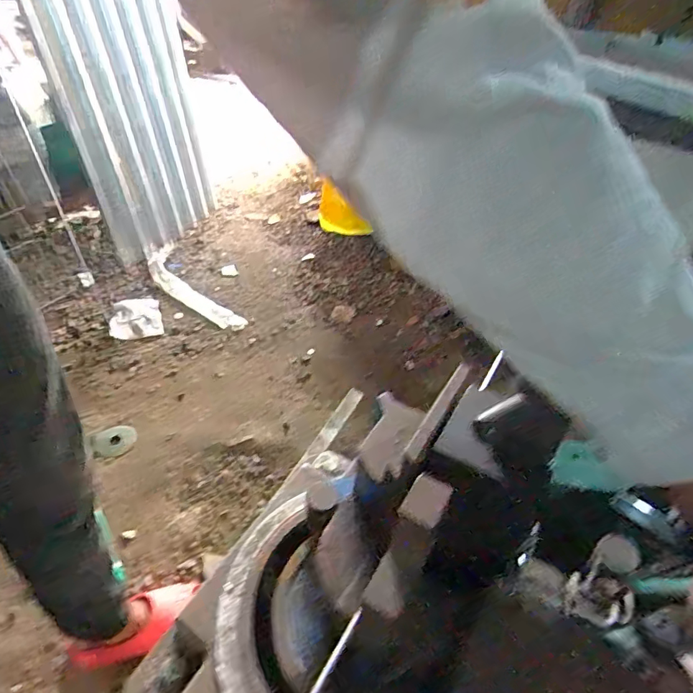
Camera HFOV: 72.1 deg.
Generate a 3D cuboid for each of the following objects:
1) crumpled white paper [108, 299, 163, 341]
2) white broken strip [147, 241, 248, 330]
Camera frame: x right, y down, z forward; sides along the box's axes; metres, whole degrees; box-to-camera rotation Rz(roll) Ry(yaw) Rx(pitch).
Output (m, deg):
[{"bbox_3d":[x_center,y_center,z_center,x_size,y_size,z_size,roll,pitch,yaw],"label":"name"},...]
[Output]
[{"bbox_3d":[-0.702,-0.094,1.583,0.155,0.025,0.195,-12,44,-19],"label":"crumpled white paper"},{"bbox_3d":[-0.566,-0.204,1.715,0.147,0.019,0.522,-32,62,-27],"label":"white broken strip"}]

